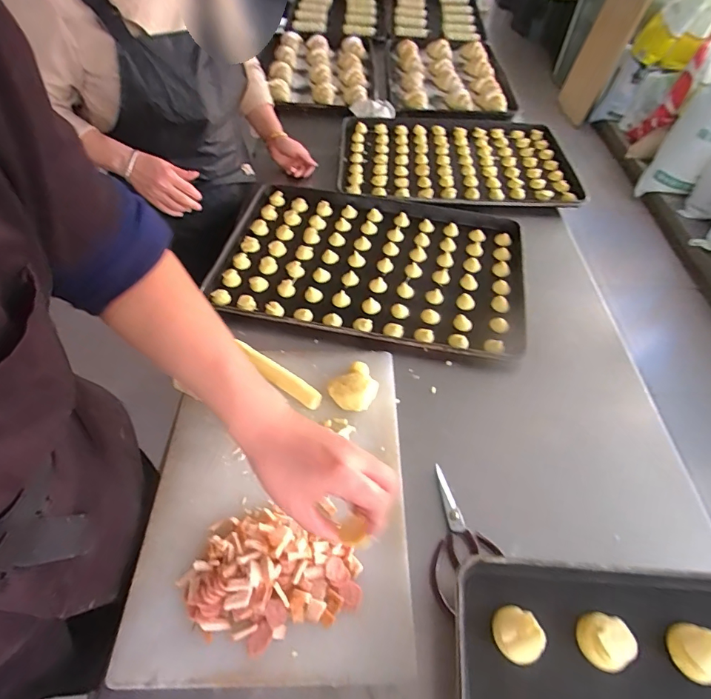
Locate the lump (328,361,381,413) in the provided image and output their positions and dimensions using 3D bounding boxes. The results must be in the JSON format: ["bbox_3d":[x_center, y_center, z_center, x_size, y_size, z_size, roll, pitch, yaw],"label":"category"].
[{"bbox_3d":[0.000,0.059,0.669,0.075,0.036,0.072,1,52,-2],"label":"lump"}]

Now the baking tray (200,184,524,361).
[{"bbox_3d":[0.024,-0.172,0.877,0.601,0.030,0.391,12,52,7],"label":"baking tray"}]

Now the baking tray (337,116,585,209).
[{"bbox_3d":[0.255,-0.500,1.139,0.585,0.029,0.423,3,52,0],"label":"baking tray"}]

